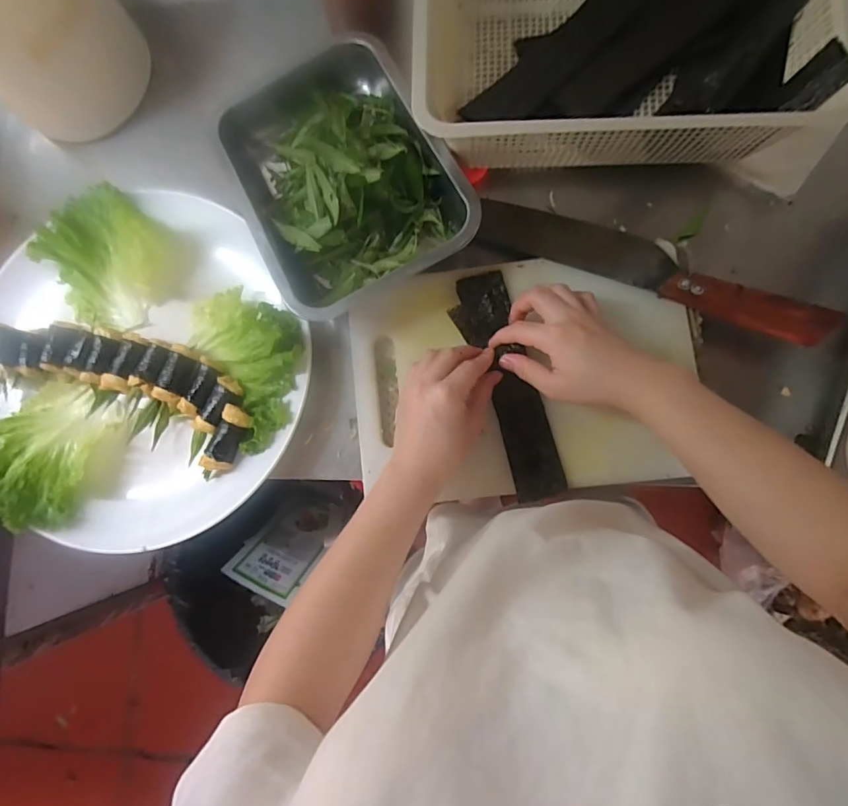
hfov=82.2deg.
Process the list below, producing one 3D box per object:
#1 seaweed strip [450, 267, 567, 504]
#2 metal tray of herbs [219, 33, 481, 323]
[{"bbox_3d":[0.075,-0.018,0.443,0.052,0.012,0.209,-17,83,6],"label":"seaweed strip"},{"bbox_3d":[-0.080,-0.218,0.463,0.188,0.059,0.263,-26,82,2],"label":"metal tray of herbs"}]

